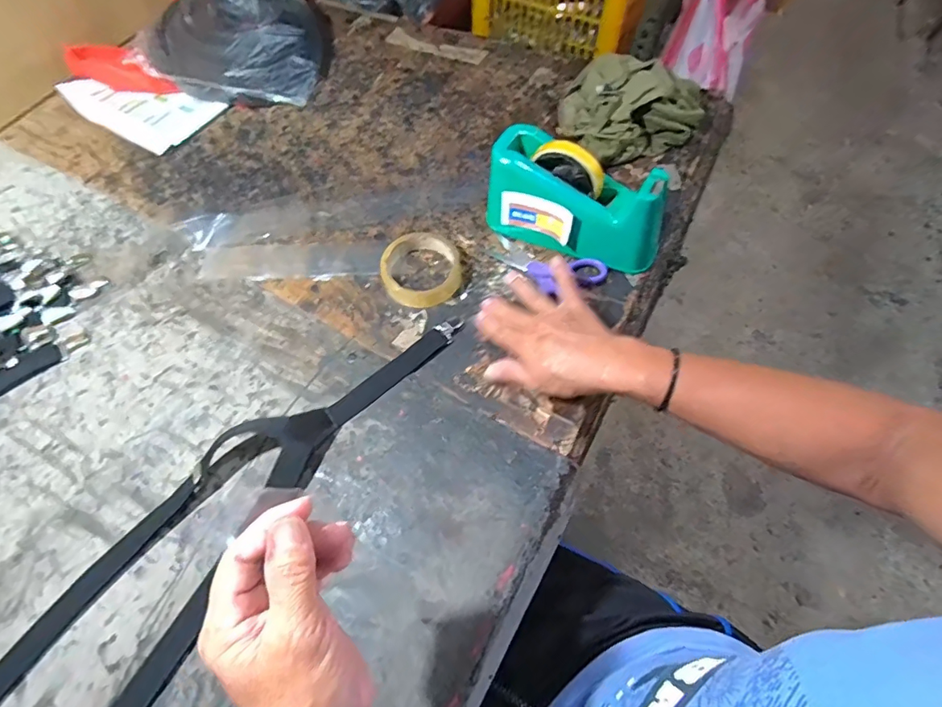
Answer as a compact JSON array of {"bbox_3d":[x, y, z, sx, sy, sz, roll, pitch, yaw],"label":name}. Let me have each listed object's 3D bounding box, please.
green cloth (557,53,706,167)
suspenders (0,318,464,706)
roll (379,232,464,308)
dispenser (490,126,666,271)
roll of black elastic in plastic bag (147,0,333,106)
[{"bbox_3d":[0.207,-0.325,0.639,0.179,0.083,0.137,23,66,15],"label":"green cloth"},{"bbox_3d":[-0.255,0.172,0.441,0.149,0.026,0.625,29,68,17],"label":"suspenders"},{"bbox_3d":[-0.058,-0.099,0.570,0.091,0.031,0.089,-1,62,3],"label":"roll"},{"bbox_3d":[0.117,-0.170,0.552,0.200,0.110,0.067,23,66,15],"label":"dispenser"},{"bbox_3d":[-0.356,-0.501,0.779,0.253,0.076,0.232,-1,62,3],"label":"roll of black elastic in plastic bag"}]

